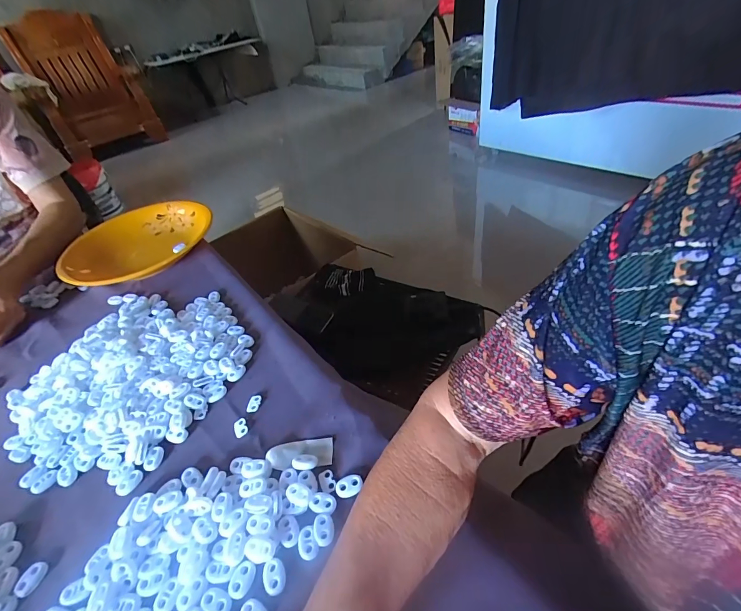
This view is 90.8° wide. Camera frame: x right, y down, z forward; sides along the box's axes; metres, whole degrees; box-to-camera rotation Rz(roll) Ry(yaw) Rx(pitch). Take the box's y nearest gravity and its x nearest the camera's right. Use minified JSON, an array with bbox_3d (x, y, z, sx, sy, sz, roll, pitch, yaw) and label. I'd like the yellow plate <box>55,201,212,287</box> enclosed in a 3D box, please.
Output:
[{"bbox_3d":[-0.384,-0.105,0.625,0.194,0.047,0.232,-5,42,7],"label":"yellow plate"}]

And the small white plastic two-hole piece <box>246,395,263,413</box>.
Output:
[{"bbox_3d":[-0.122,0.101,0.379,0.013,0.004,0.019,3,42,12],"label":"small white plastic two-hole piece"}]

